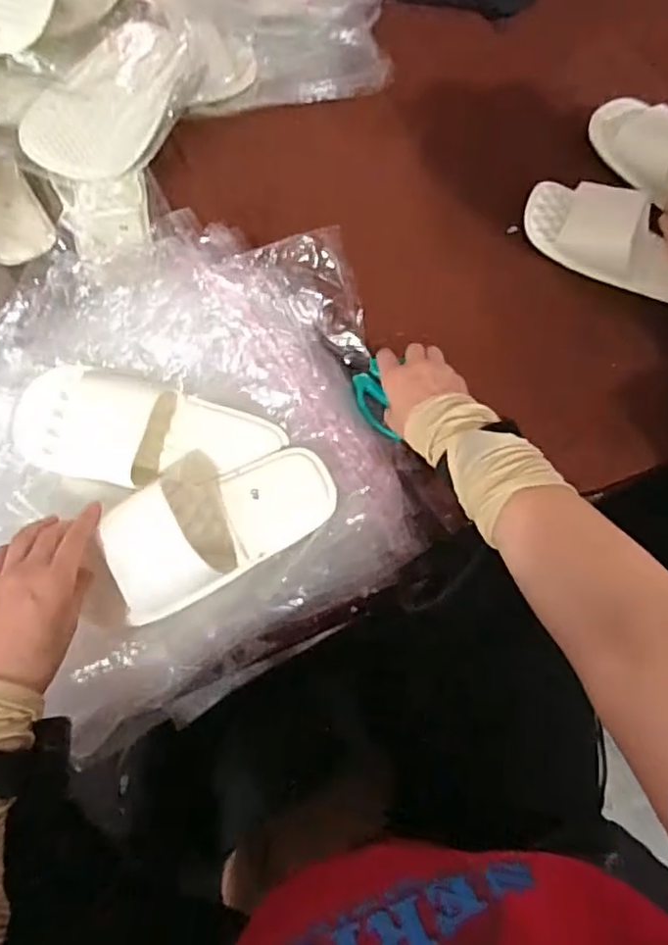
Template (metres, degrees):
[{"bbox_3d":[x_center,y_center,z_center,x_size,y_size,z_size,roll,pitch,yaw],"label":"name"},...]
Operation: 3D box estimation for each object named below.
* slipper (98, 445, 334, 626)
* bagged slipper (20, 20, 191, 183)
[{"bbox_3d":[-0.096,0.040,0.515,0.193,0.054,0.093,-26,73,-16],"label":"slipper"},{"bbox_3d":[-0.224,-0.405,0.645,0.119,0.049,0.261,12,69,2],"label":"bagged slipper"}]

